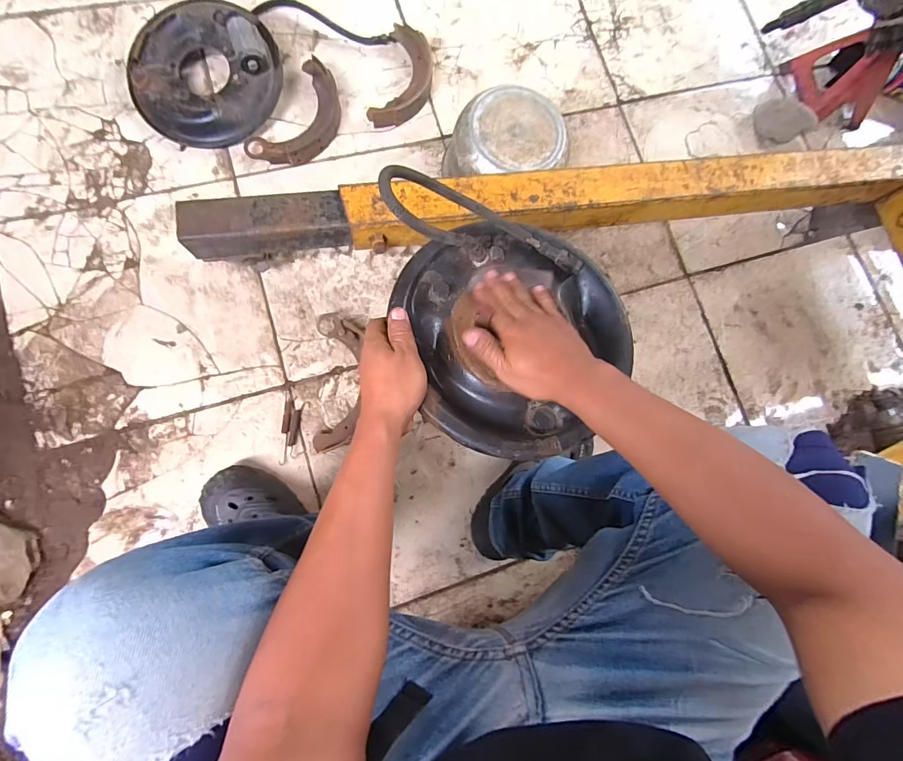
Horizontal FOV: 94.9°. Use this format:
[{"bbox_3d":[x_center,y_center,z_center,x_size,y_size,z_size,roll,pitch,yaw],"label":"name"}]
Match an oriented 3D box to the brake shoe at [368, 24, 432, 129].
[{"bbox_3d":[-0.090,-0.595,0.819,0.096,0.033,0.226,14,82,-4],"label":"brake shoe"}]

